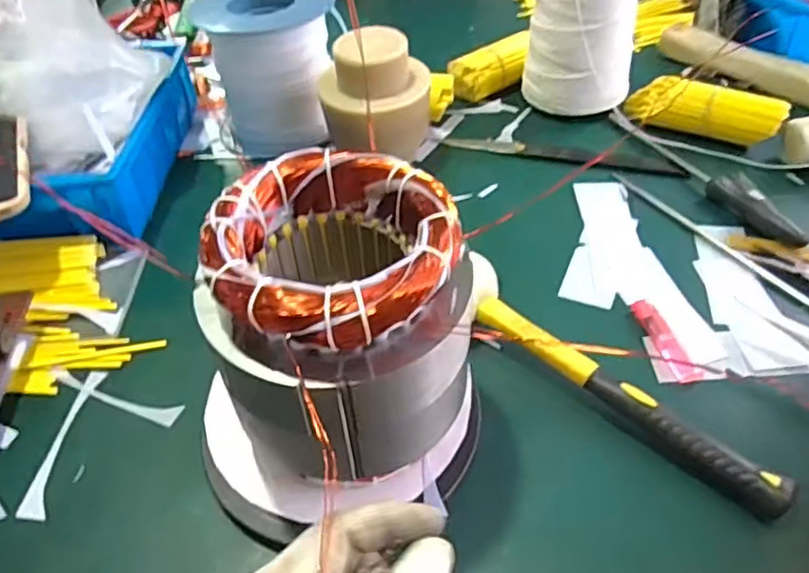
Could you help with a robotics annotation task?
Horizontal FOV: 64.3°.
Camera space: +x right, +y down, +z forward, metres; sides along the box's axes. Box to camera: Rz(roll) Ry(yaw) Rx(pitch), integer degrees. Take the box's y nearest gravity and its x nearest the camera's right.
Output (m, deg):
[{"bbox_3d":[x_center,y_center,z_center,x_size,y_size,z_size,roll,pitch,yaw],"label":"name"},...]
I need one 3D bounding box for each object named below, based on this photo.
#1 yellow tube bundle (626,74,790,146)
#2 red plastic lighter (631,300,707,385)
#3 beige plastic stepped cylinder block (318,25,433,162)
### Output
[{"bbox_3d":[0.310,-0.189,0.671,0.159,0.048,0.047,24,56,36],"label":"yellow tube bundle"},{"bbox_3d":[0.204,0.041,0.502,0.020,0.014,0.080,-14,47,-8],"label":"red plastic lighter"},{"bbox_3d":[-0.027,-0.178,0.645,0.108,0.131,0.086,-3,46,2],"label":"beige plastic stepped cylinder block"}]

